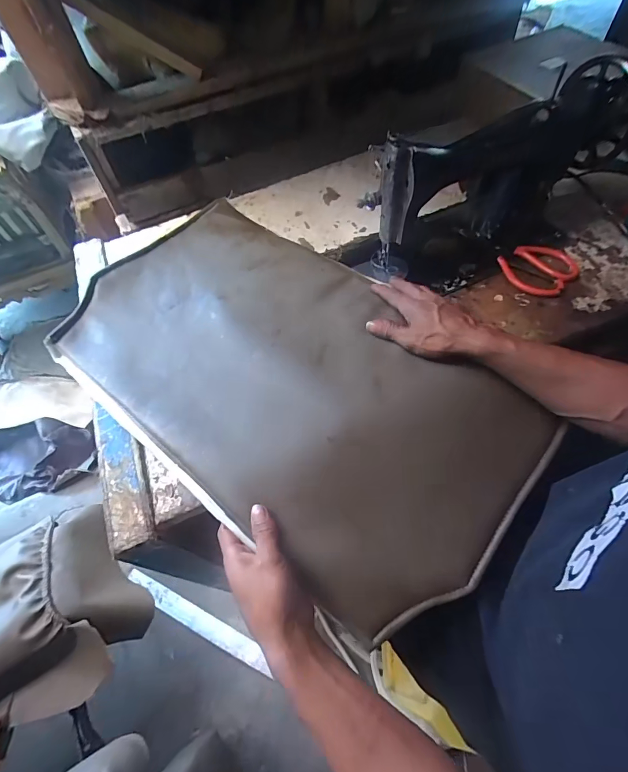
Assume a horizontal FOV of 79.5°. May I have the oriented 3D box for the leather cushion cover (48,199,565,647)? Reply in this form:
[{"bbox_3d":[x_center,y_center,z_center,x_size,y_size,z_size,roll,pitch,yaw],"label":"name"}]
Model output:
[{"bbox_3d":[-0.042,-0.023,0.515,0.634,0.056,0.369,37,68,22],"label":"leather cushion cover"}]

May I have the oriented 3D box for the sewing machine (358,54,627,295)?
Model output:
[{"bbox_3d":[0.266,-0.305,0.573,0.375,0.200,0.169,-23,61,-11],"label":"sewing machine"}]

